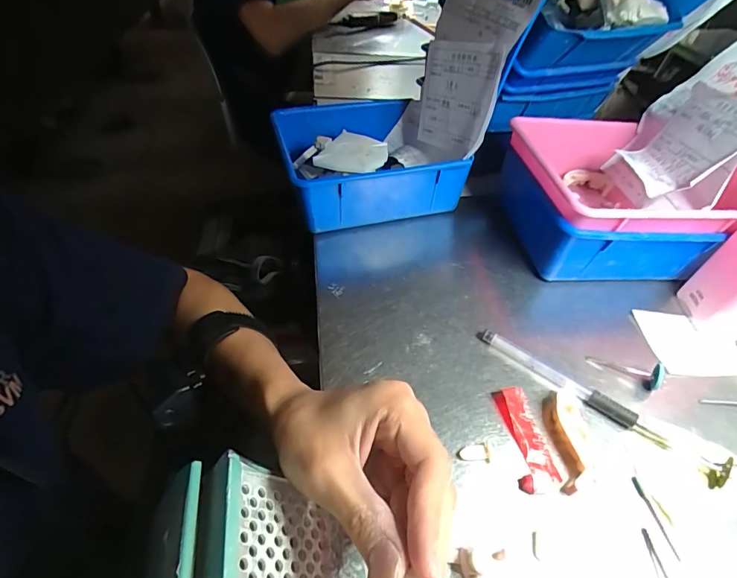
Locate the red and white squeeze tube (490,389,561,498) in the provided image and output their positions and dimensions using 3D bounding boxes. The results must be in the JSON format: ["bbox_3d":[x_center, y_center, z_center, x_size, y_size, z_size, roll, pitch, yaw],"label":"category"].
[{"bbox_3d":[0.099,0.094,0.265,0.026,0.009,0.067,-4,47,-8],"label":"red and white squeeze tube"}]

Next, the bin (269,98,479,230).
[{"bbox_3d":[-0.011,-0.133,0.439,0.165,0.065,0.168,-16,50,-19],"label":"bin"}]

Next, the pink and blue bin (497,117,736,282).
[{"bbox_3d":[0.210,-0.083,0.392,0.147,0.085,0.154,1,46,-4],"label":"pink and blue bin"}]

